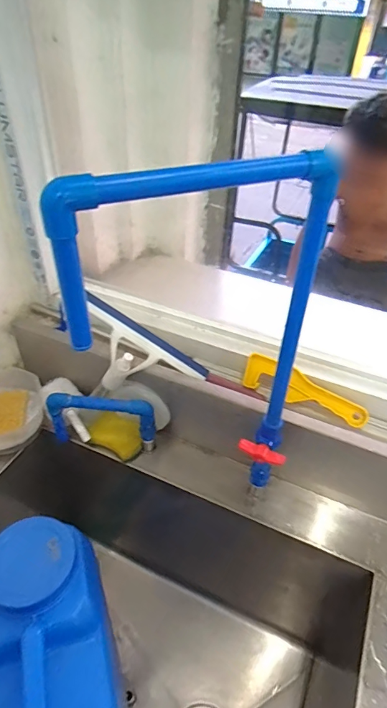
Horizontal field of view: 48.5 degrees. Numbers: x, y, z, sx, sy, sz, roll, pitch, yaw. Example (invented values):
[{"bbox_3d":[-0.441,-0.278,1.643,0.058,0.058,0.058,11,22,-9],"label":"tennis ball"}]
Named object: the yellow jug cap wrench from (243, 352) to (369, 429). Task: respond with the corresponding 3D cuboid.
[{"bbox_3d":[0.178,0.056,0.683,0.199,0.014,0.057,20,88,16],"label":"yellow jug cap wrench"}]

